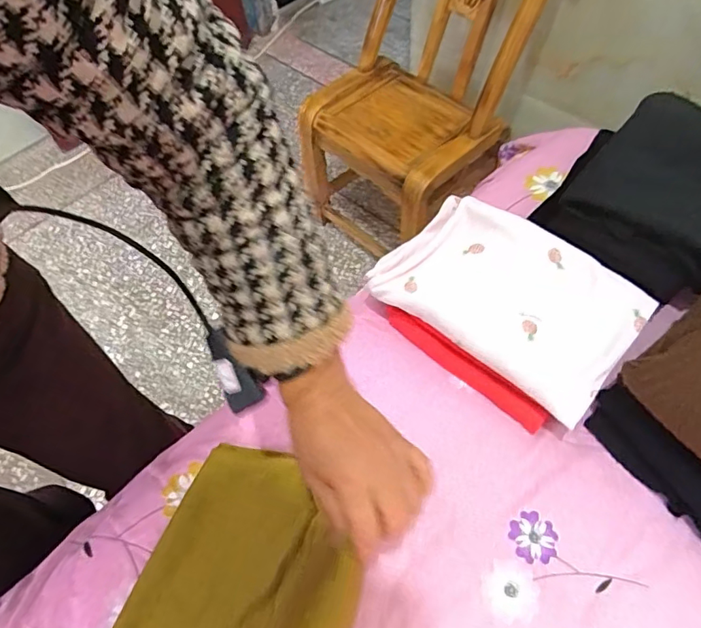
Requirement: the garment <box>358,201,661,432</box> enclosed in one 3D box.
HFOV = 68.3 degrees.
[{"bbox_3d":[0.172,-0.025,0.574,0.270,0.025,0.167,35,80,20],"label":"garment"}]

